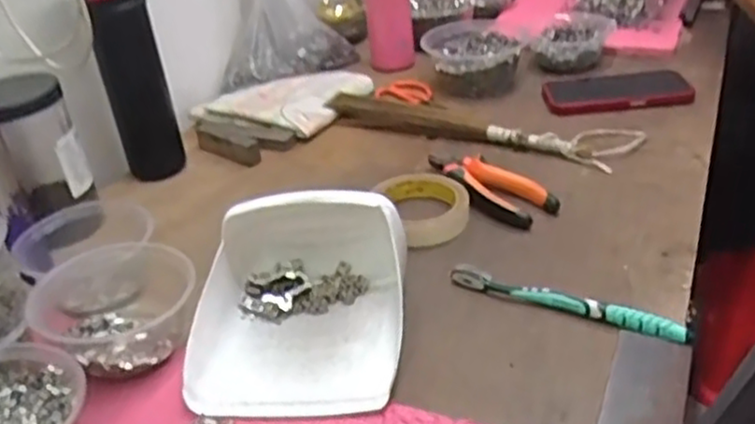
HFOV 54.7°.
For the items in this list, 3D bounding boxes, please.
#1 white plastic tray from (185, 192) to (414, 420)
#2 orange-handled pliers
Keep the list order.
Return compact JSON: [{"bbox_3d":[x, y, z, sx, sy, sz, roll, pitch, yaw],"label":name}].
[{"bbox_3d":[-0.058,0.054,0.542,0.150,0.079,0.177,0,33,6],"label":"white plastic tray"},{"bbox_3d":[0.105,-0.027,0.714,0.054,0.025,0.145,-26,39,-30],"label":"orange-handled pliers"}]

